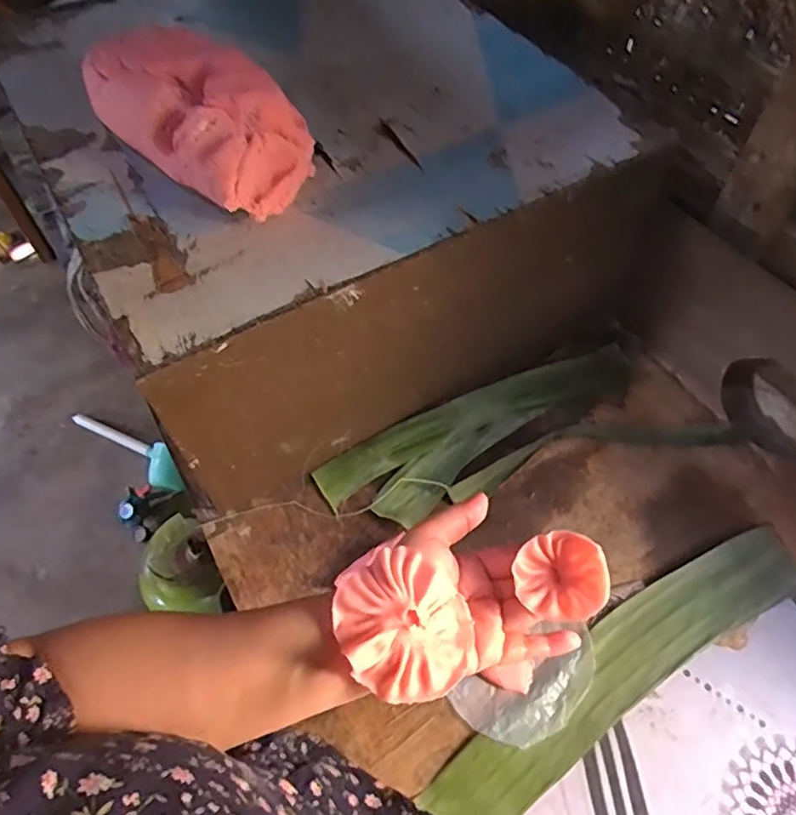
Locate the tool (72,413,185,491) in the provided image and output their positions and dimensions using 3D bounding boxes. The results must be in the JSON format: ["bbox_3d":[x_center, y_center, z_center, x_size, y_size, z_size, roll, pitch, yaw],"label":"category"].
[{"bbox_3d":[-0.679,0.090,1.520,0.410,0.060,0.094,32,63,20],"label":"tool"}]

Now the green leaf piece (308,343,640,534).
[{"bbox_3d":[0.103,0.024,0.666,0.385,0.020,0.101,-24,59,-14],"label":"green leaf piece"}]

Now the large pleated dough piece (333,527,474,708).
[{"bbox_3d":[0.004,0.118,0.325,0.067,0.024,0.075,-40,64,-22],"label":"large pleated dough piece"}]

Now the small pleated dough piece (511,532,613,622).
[{"bbox_3d":[0.096,0.098,0.349,0.049,0.019,0.048,-11,69,11],"label":"small pleated dough piece"}]

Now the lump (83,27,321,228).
[{"bbox_3d":[-0.173,-0.247,0.517,0.203,0.097,0.106,34,63,21],"label":"lump"}]

